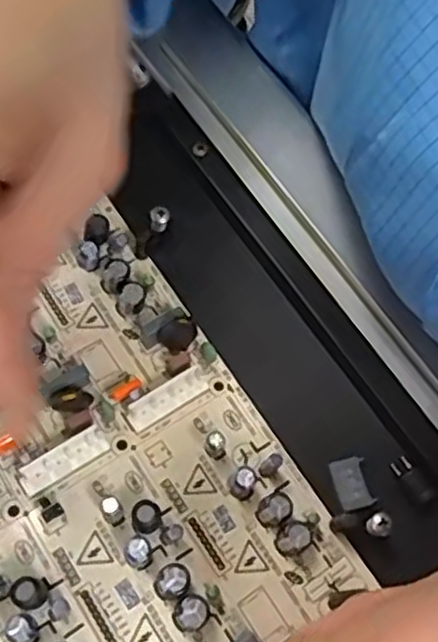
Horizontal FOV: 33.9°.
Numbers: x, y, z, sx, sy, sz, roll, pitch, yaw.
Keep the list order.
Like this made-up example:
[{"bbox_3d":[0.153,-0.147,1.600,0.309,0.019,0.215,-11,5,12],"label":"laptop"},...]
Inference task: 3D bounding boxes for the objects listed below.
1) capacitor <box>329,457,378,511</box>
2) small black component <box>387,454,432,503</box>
[{"bbox_3d":[0.048,0.058,0.259,0.013,0.004,0.018,-13,70,-7],"label":"capacitor"},{"bbox_3d":[0.070,0.057,0.259,0.008,0.004,0.018,-30,73,-12],"label":"small black component"}]

